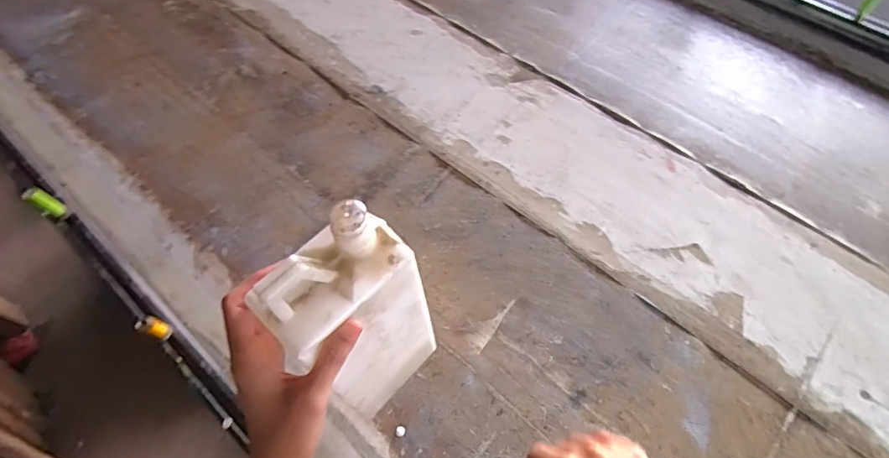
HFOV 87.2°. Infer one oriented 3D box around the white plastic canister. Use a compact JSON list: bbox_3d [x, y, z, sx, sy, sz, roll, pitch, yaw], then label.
[{"bbox_3d":[-0.058,0.070,0.342,0.091,0.215,0.050,-42,58,-19],"label":"white plastic canister"}]

